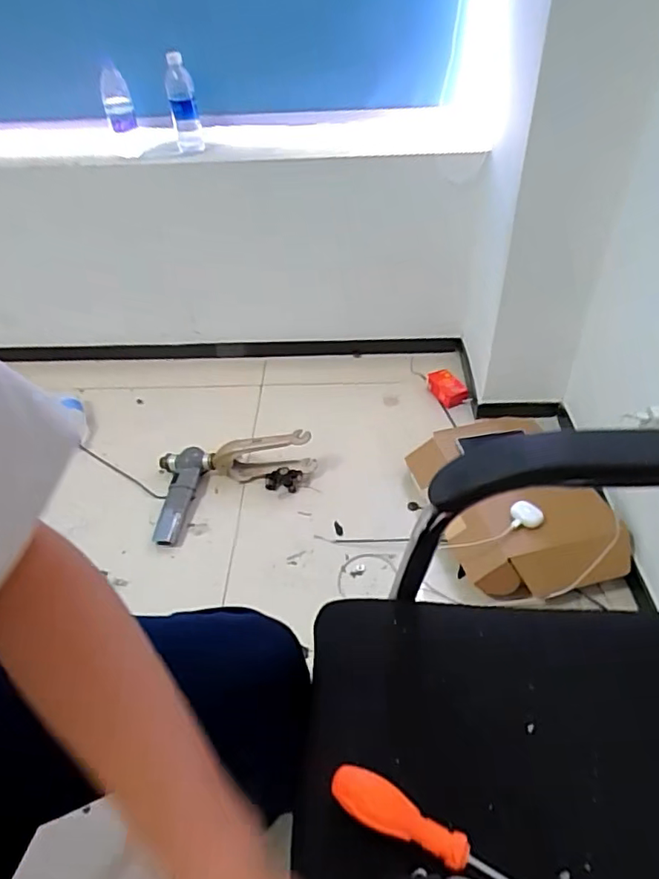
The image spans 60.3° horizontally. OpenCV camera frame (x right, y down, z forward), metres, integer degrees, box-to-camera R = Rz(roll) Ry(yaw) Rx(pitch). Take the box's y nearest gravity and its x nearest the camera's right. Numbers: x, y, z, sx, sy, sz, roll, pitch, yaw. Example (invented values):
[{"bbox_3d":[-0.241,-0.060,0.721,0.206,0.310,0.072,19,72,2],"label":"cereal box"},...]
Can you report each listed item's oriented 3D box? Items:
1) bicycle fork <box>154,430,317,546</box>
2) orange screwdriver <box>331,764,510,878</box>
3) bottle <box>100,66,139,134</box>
[{"bbox_3d":[-0.211,0.085,1.268,0.348,0.135,0.237,-7,44,-5],"label":"bicycle fork"},{"bbox_3d":[0.088,0.296,0.418,0.183,0.026,0.032,16,47,18],"label":"orange screwdriver"},{"bbox_3d":[-0.487,-0.773,1.302,0.067,0.116,0.079,-14,45,-12],"label":"bottle"}]

